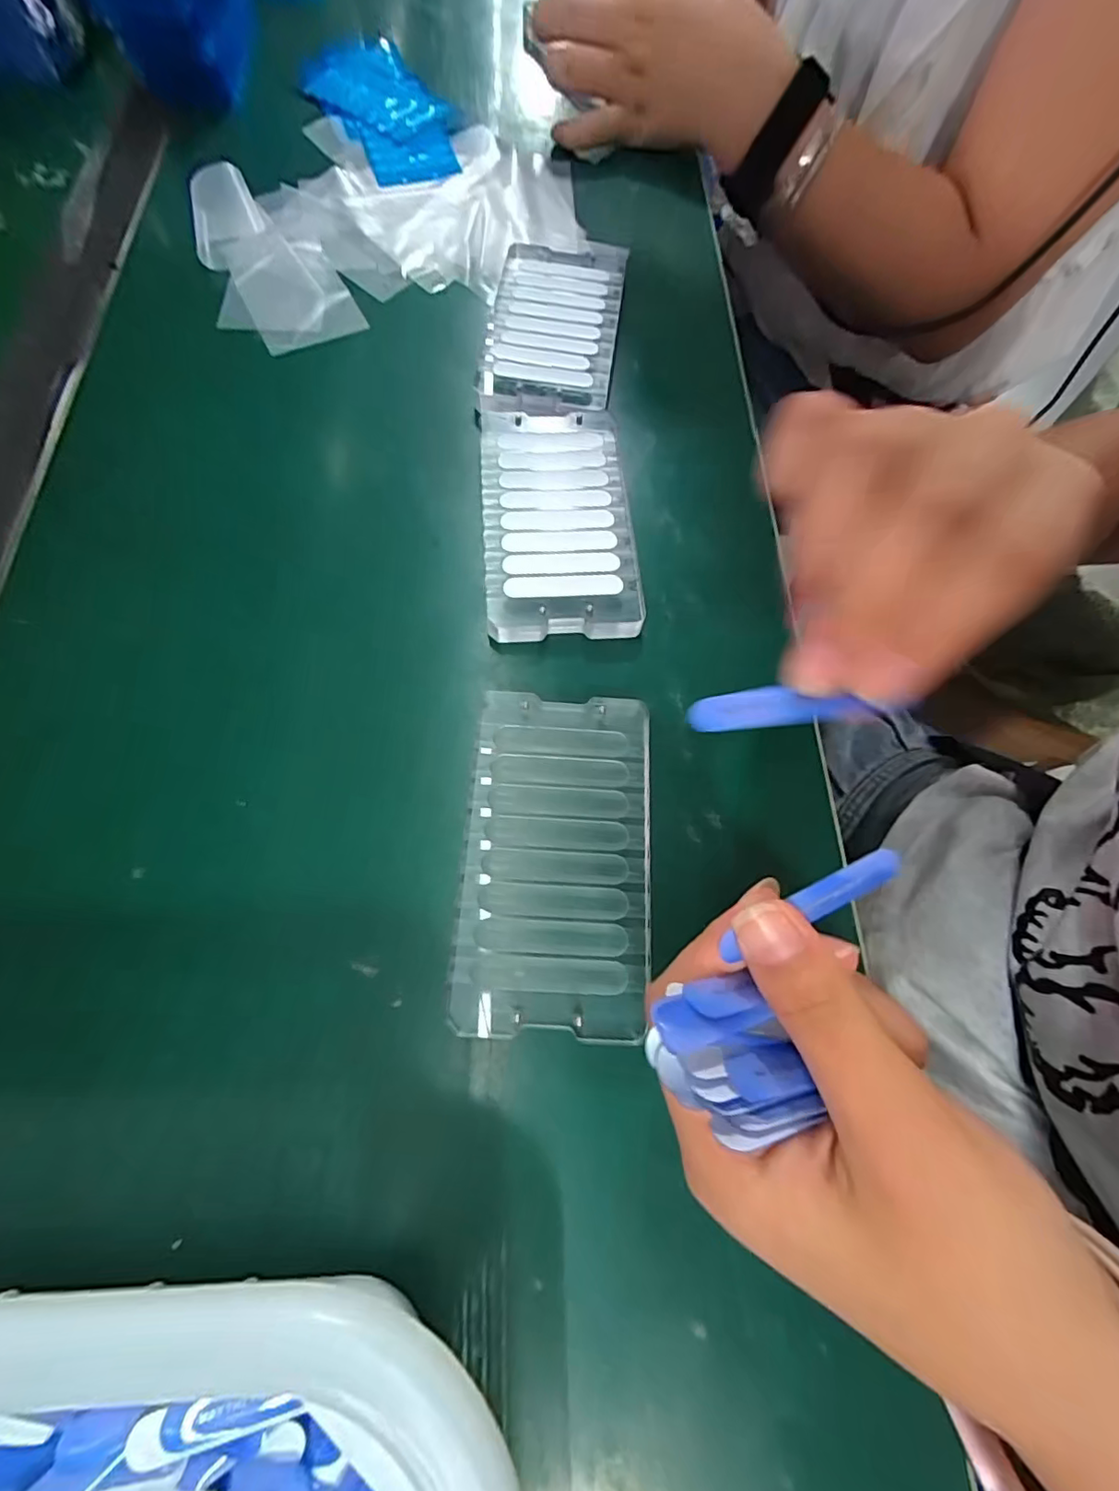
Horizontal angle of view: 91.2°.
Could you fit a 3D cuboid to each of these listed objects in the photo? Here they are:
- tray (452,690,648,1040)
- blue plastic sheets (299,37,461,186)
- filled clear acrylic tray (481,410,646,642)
[{"bbox_3d":[-0.001,0.040,0.203,0.066,0.012,0.121,4,70,-1],"label":"tray"},{"bbox_3d":[-0.121,-0.438,0.373,0.074,0.010,0.170,-25,73,-11],"label":"blue plastic sheets"},{"bbox_3d":[-0.001,-0.106,0.256,0.067,0.013,0.120,-4,70,-4],"label":"filled clear acrylic tray"}]

